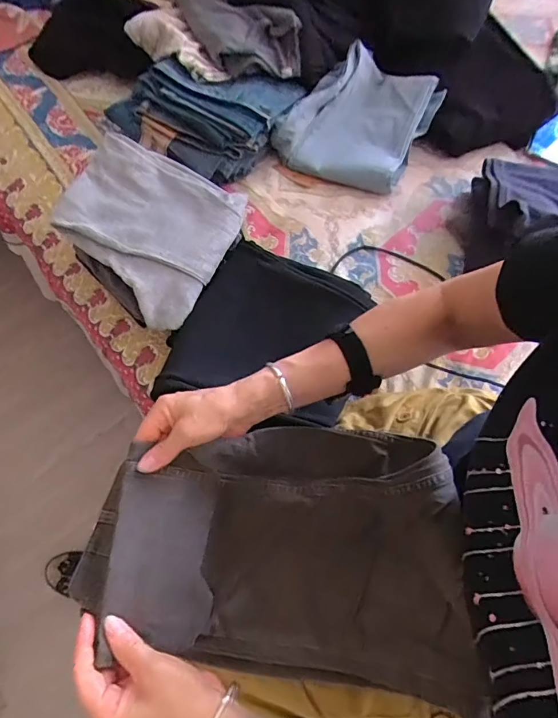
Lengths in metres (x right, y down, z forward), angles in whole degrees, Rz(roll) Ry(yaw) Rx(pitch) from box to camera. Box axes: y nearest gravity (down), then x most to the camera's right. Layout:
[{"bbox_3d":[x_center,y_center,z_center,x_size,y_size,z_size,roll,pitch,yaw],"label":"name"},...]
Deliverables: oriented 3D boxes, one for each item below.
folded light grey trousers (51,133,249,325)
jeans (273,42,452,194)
[{"bbox_3d":[-0.187,-0.191,0.629,0.230,0.072,0.219,28,69,13],"label":"folded light grey trousers"},{"bbox_3d":[0.154,-0.451,0.806,0.224,0.095,0.267,27,69,13],"label":"jeans"}]

